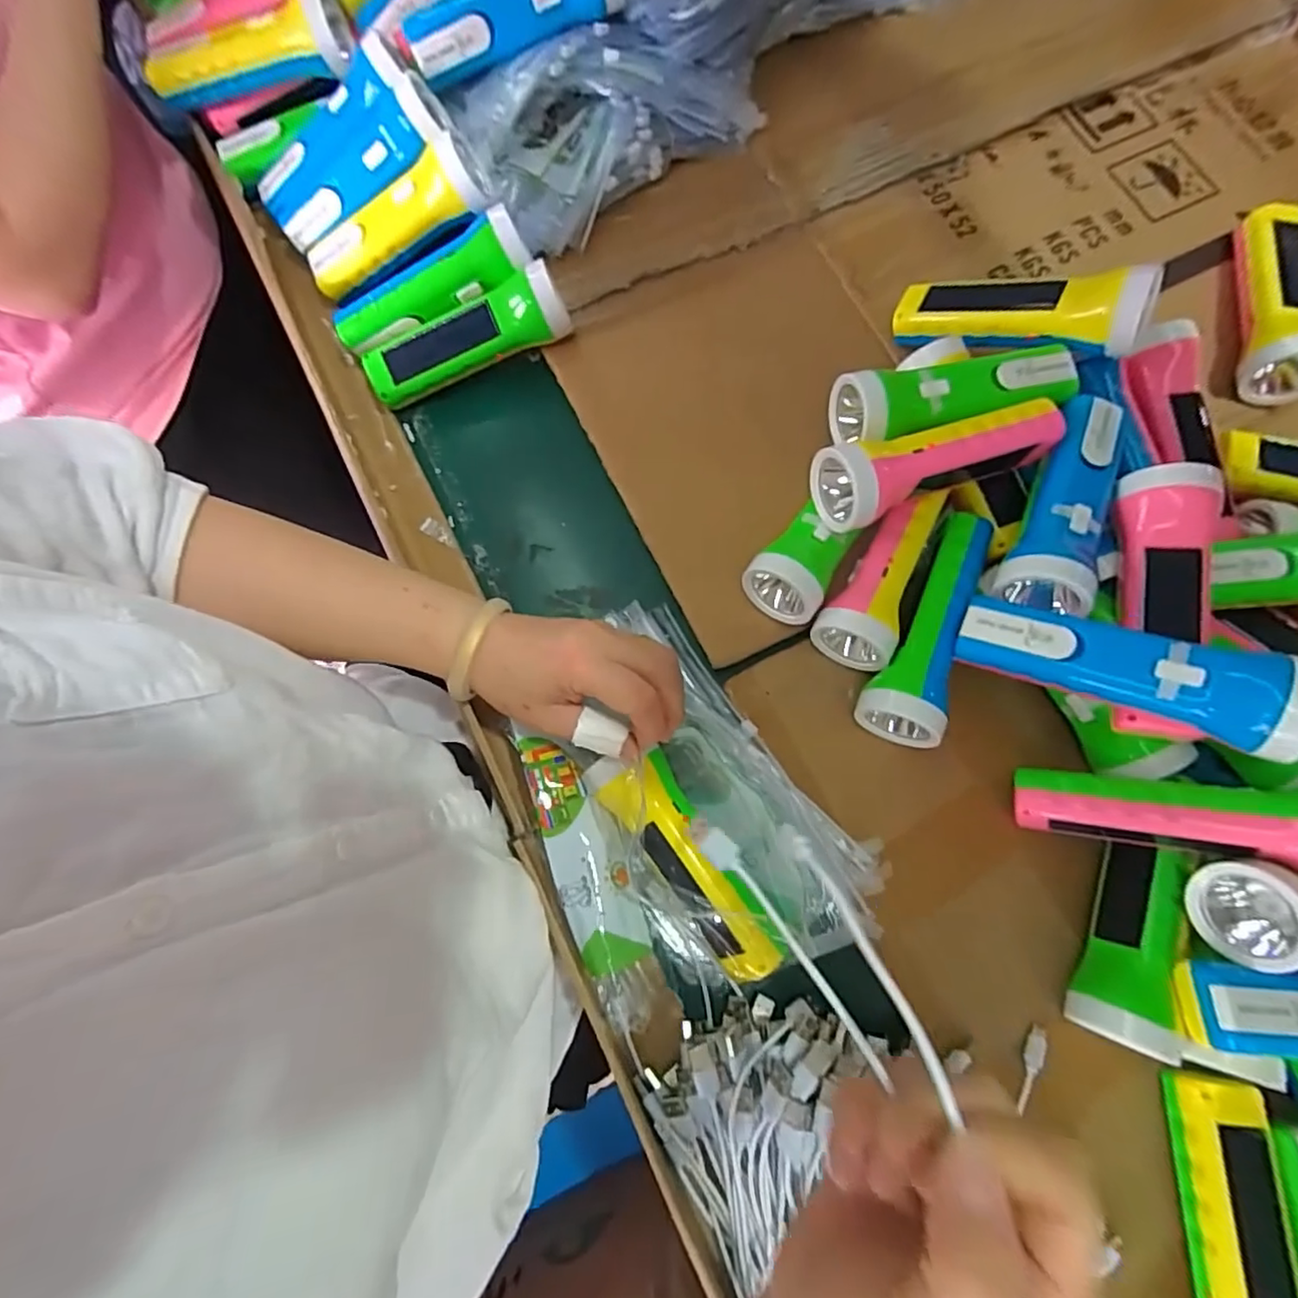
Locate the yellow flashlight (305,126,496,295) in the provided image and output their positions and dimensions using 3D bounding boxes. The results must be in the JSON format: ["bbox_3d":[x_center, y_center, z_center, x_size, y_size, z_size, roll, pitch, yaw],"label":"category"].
[{"bbox_3d":[-0.207,-0.342,0.493,0.163,0.034,0.055,-20,77,17],"label":"yellow flashlight"}]

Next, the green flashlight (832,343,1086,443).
[{"bbox_3d":[0.211,-0.173,0.416,0.164,0.042,0.052,-13,77,-2],"label":"green flashlight"}]

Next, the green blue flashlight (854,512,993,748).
[{"bbox_3d":[0.192,-0.015,0.408,0.056,0.053,0.163,28,79,7],"label":"green blue flashlight"}]

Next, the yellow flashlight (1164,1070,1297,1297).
[{"bbox_3d":[0.319,0.322,0.321,0.051,0.058,0.159,8,78,3],"label":"yellow flashlight"}]

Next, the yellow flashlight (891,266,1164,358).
[{"bbox_3d":[0.262,-0.240,0.441,0.162,0.052,0.048,24,77,36],"label":"yellow flashlight"}]

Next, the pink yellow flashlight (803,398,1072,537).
[{"bbox_3d":[0.187,-0.124,0.399,0.159,0.050,0.047,-21,78,-4],"label":"pink yellow flashlight"}]

